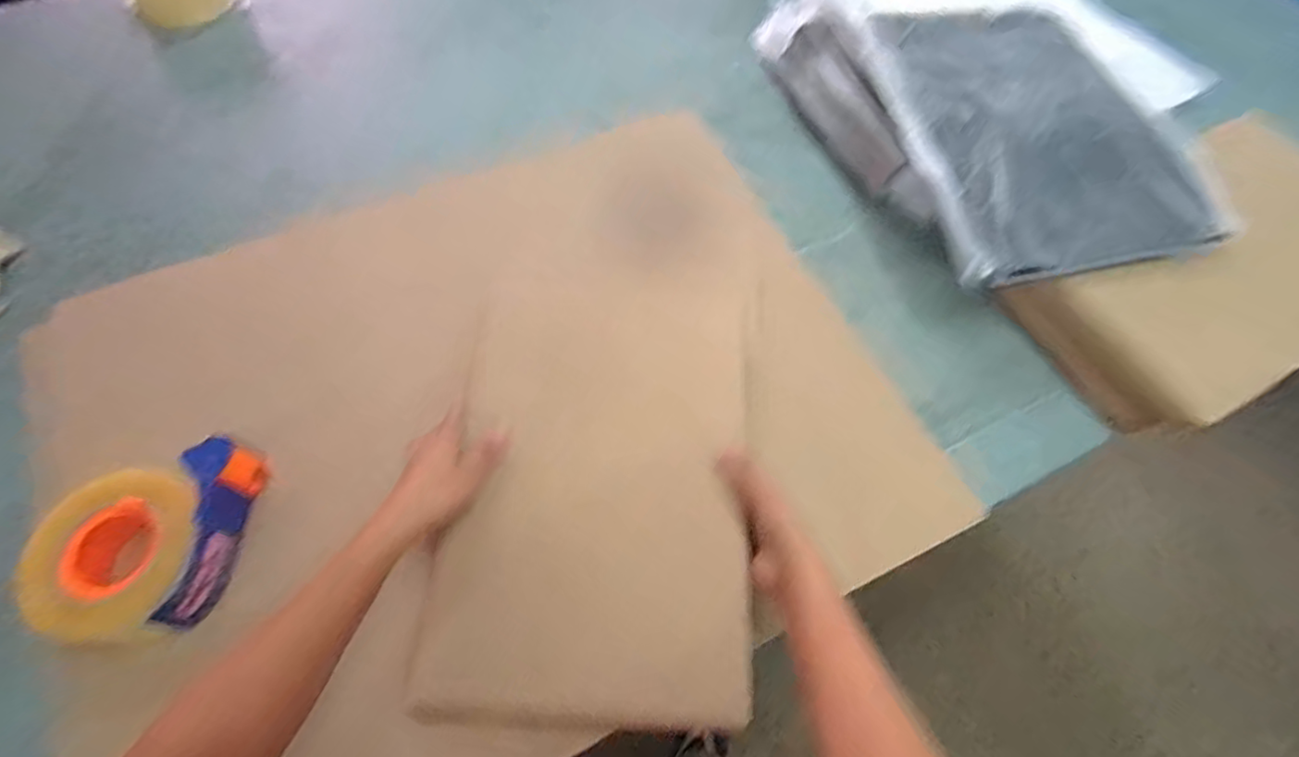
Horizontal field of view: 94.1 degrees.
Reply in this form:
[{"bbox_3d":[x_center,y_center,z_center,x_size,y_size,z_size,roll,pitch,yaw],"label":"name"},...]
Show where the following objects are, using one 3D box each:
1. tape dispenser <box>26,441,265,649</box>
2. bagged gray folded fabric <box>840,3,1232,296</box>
[{"bbox_3d":[-0.436,0.136,0.519,0.145,0.067,0.162,6,63,-1],"label":"tape dispenser"},{"bbox_3d":[0.410,-0.274,0.654,0.273,0.025,0.363,-11,66,-4],"label":"bagged gray folded fabric"}]

